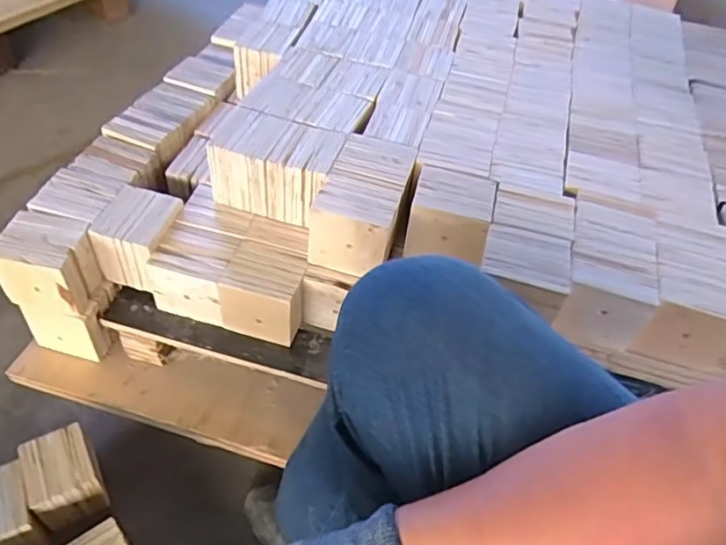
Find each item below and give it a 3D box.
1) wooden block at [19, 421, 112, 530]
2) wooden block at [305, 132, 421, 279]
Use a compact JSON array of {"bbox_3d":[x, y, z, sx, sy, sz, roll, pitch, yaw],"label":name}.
[{"bbox_3d":[-0.397,0.274,0.785,0.082,0.087,0.100,-18,53,-19],"label":"wooden block"},{"bbox_3d":[0.002,-0.087,0.722,0.094,0.081,0.158,14,49,5],"label":"wooden block"}]

